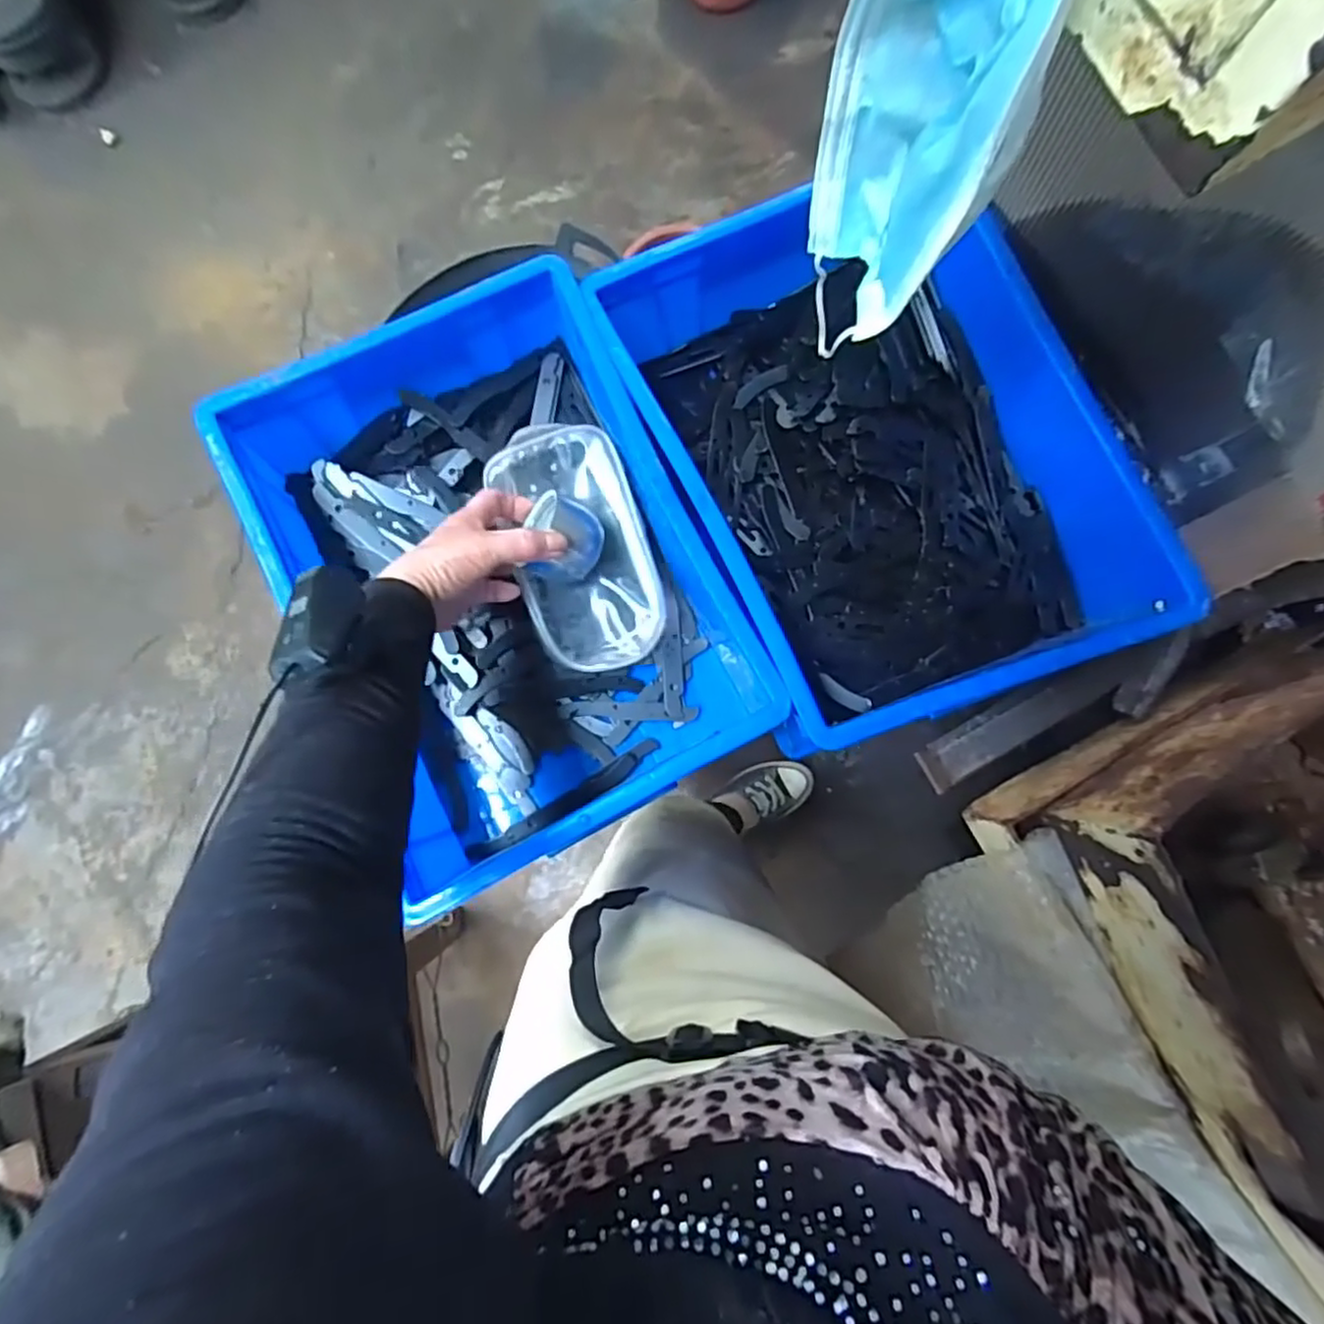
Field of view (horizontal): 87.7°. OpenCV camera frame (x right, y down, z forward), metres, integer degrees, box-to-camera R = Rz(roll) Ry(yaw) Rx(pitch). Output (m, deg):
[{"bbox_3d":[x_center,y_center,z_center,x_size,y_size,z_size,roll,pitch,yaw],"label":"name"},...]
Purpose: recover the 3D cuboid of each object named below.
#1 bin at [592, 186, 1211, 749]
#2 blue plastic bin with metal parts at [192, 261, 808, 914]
[{"bbox_3d":[0.169,-0.161,0.549,0.311,0.119,0.414,-25,83,-3],"label":"bin"},{"bbox_3d":[-0.120,-0.070,0.549,0.291,0.132,0.402,-26,84,-2],"label":"blue plastic bin with metal parts"}]

